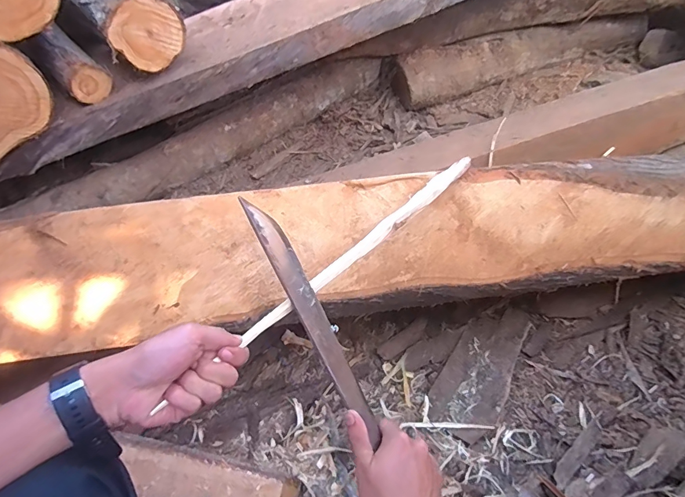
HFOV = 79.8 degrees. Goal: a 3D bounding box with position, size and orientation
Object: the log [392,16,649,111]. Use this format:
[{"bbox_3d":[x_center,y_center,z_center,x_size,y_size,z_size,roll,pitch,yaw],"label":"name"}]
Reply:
[{"bbox_3d":[0.697,-0.759,1.605,1.032,0.153,0.153,-18,43,-12],"label":"log"}]

